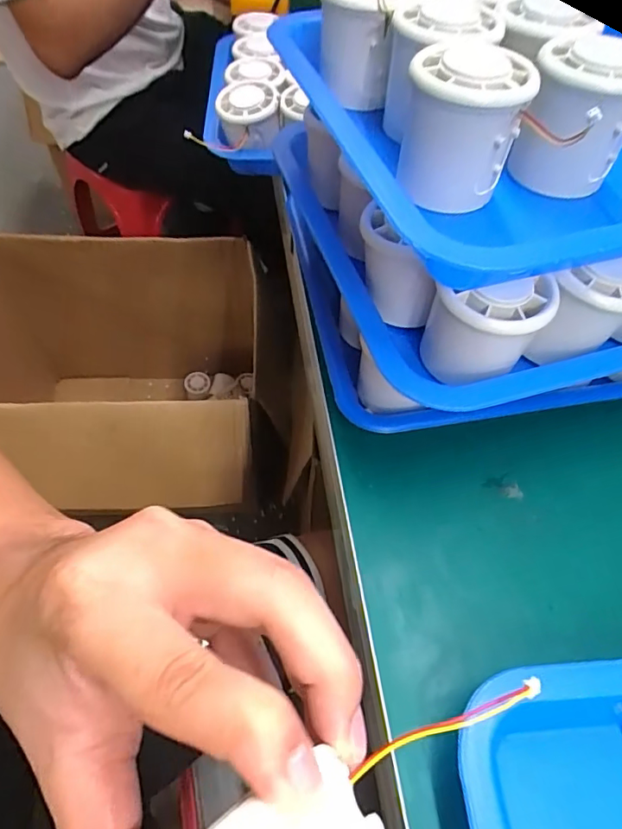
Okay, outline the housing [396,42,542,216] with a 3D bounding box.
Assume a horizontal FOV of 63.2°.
[{"bbox_3d":[0.075,-0.147,0.253,0.052,0.061,0.059,15,57,6],"label":"housing"}]

